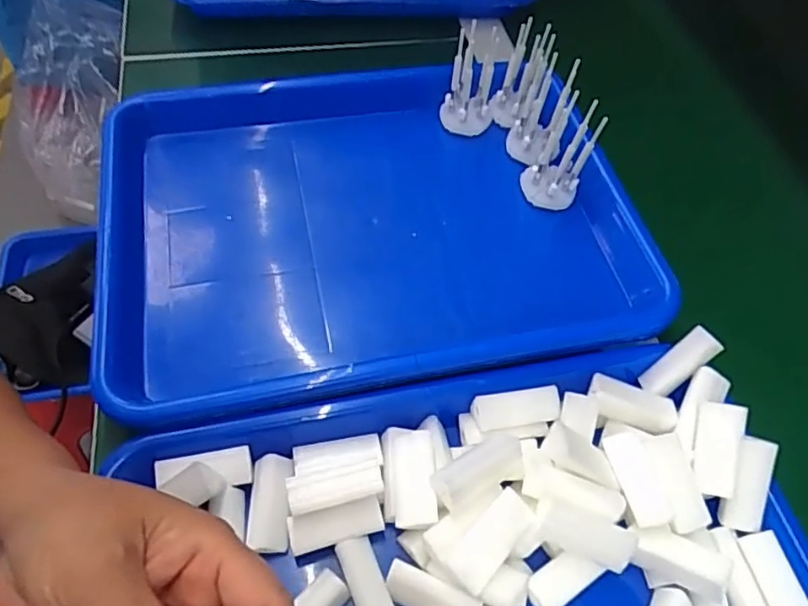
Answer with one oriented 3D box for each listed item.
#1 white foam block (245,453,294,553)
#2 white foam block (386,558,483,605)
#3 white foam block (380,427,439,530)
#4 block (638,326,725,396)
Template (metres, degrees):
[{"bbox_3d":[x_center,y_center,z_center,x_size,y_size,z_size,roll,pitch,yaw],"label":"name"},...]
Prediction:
[{"bbox_3d":[-0.067,0.098,0.302,0.020,0.009,0.041,1,57,-4],"label":"white foam block"},{"bbox_3d":[0.013,0.138,0.280,0.044,0.013,0.015,24,58,11],"label":"white foam block"},{"bbox_3d":[0.004,0.087,0.300,0.028,0.015,0.050,-17,54,19],"label":"white foam block"},{"bbox_3d":[0.152,0.034,0.331,0.044,0.009,0.017,-43,64,12],"label":"block"}]

